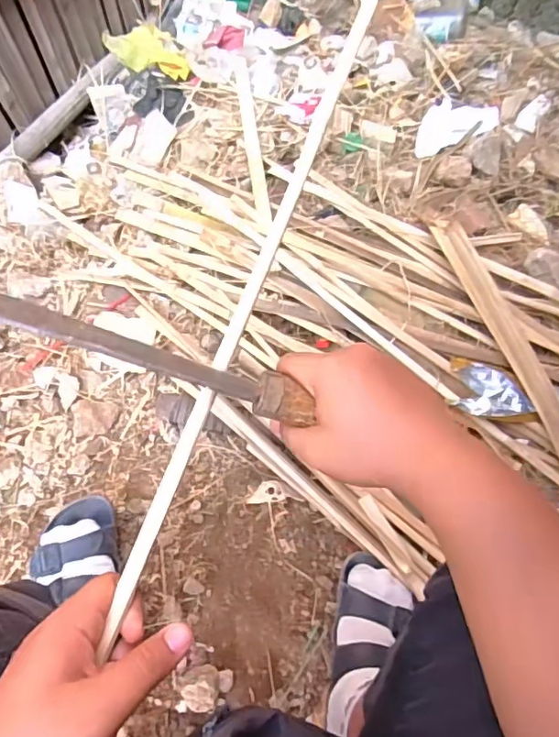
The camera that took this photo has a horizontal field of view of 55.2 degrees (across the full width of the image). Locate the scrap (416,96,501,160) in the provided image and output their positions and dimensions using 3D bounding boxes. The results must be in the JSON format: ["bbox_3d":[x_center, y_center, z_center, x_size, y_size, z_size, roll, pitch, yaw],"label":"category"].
[{"bbox_3d":[0.341,-0.491,1.067,0.177,0.031,0.095,-25,65,-13],"label":"scrap"}]

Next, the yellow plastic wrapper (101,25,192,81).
[{"bbox_3d":[-0.267,-0.676,1.142,0.190,0.024,0.115,32,66,15],"label":"yellow plastic wrapper"}]

